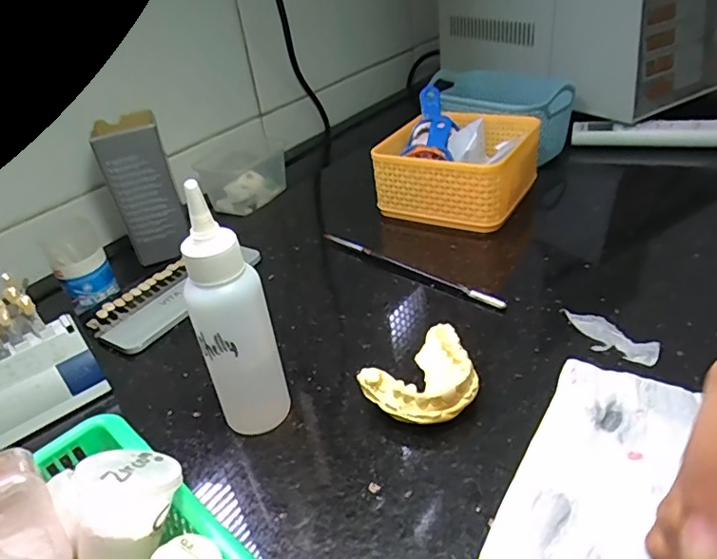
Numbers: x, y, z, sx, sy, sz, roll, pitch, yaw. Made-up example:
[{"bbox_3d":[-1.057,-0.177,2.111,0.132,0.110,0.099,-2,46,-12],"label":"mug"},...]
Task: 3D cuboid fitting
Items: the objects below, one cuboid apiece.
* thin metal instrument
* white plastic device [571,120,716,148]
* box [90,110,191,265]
[{"bbox_3d":[0.038,-0.011,0.440,0.190,0.010,0.006,23,44,39],"label":"thin metal instrument"},{"bbox_3d":[0.351,-0.176,0.636,0.175,0.032,0.027,11,37,27],"label":"white plastic device"},{"bbox_3d":[-0.206,-0.087,0.514,0.056,0.131,0.054,-18,34,-16],"label":"box"}]

